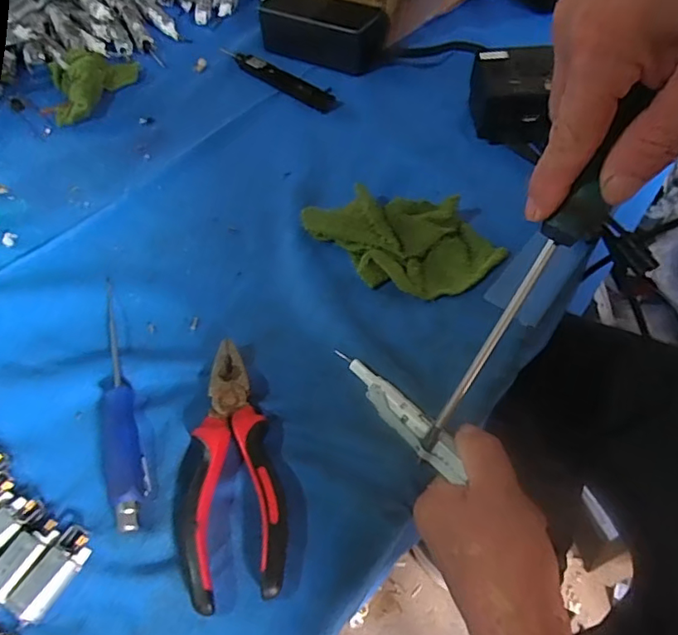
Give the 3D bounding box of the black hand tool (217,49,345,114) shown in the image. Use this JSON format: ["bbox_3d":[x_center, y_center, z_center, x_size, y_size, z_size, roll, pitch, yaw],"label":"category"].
[{"bbox_3d":[-0.067,-0.257,0.561,0.173,0.012,0.025,37,65,24],"label":"black hand tool"}]

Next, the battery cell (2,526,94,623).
[{"bbox_3d":[-0.154,0.139,0.288,0.022,0.013,0.046,24,61,17],"label":"battery cell"}]

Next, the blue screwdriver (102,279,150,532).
[{"bbox_3d":[-0.145,0.047,0.349,0.017,0.020,0.186,-17,57,-9],"label":"blue screwdriver"}]

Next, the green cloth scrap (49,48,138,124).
[{"bbox_3d":[-0.258,-0.254,0.559,0.087,0.028,0.099,-16,57,-8],"label":"green cloth scrap"}]

